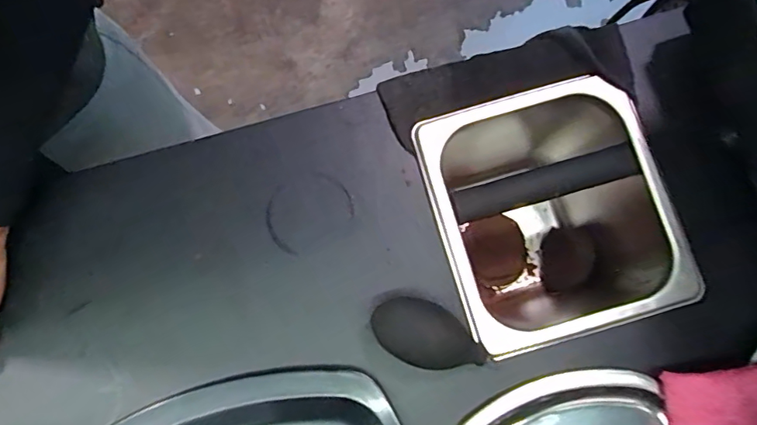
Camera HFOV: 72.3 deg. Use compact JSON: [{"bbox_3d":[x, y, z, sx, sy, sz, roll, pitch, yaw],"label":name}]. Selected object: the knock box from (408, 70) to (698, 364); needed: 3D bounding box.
[{"bbox_3d":[0.125,0.011,0.436,0.162,0.158,0.172,-15,79,-2],"label":"knock box"}]

